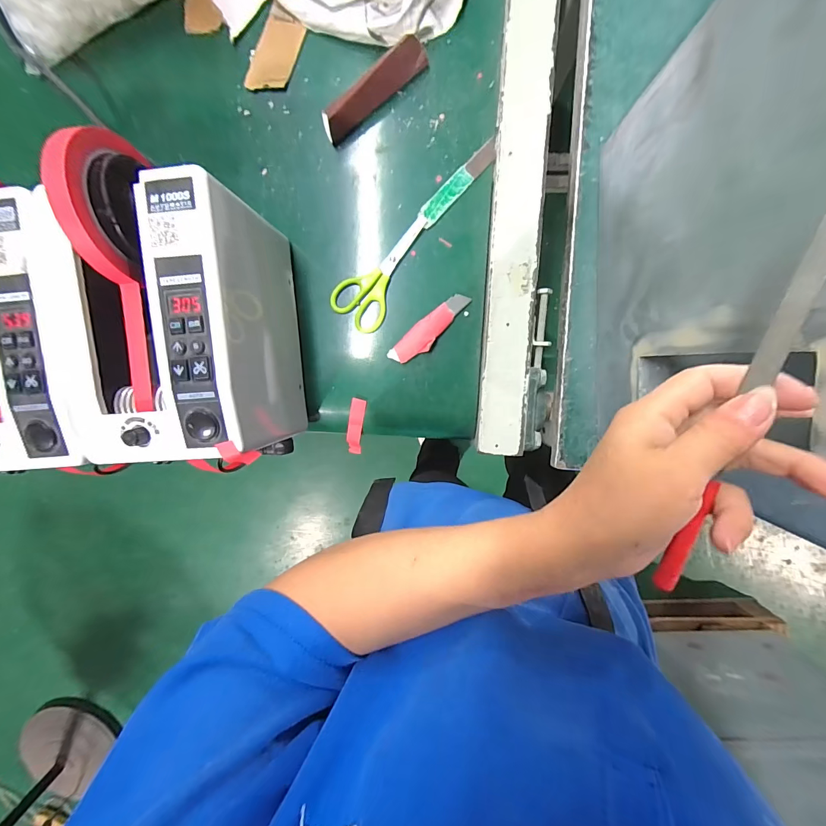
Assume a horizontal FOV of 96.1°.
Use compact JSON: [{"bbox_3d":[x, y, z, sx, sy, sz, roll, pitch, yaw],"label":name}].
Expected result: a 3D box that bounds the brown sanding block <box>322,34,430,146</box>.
[{"bbox_3d":[-0.038,-0.315,0.362,0.116,0.032,0.023,-34,93,8],"label":"brown sanding block"}]

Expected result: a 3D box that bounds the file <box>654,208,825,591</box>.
[{"bbox_3d":[0.145,0.000,0.164,0.004,0.011,0.183,3,109,-33],"label":"file"}]

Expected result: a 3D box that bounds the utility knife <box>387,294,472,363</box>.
[{"bbox_3d":[0.018,-0.089,0.394,0.100,0.012,0.027,-44,92,9],"label":"utility knife"}]

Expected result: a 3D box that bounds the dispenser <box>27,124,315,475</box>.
[{"bbox_3d":[-0.194,-0.080,0.335,0.136,0.162,0.252,-4,97,5],"label":"dispenser"}]

